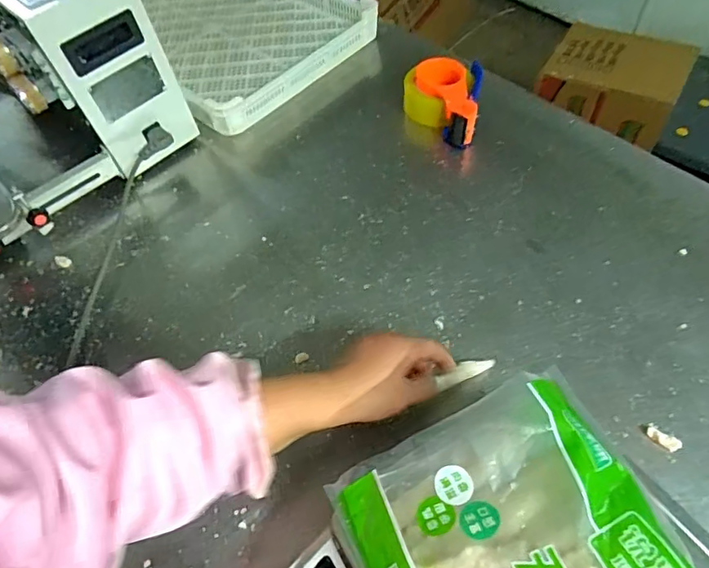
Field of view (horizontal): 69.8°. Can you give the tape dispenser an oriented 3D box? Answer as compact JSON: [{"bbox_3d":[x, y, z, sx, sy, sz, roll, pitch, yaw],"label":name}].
[{"bbox_3d":[0.136,-0.291,0.814,0.119,0.068,0.138,10,55,10],"label":"tape dispenser"}]

